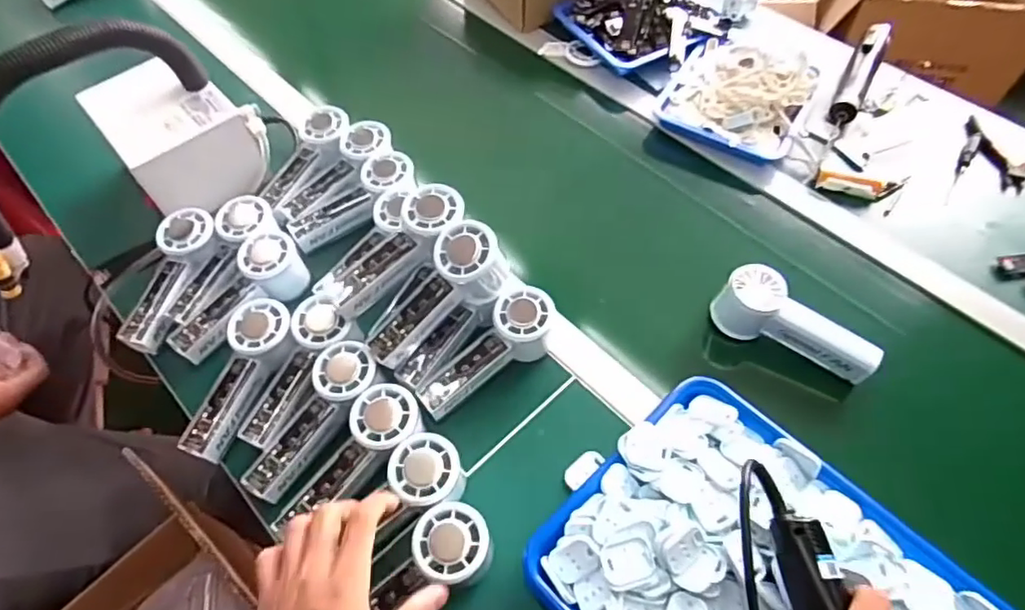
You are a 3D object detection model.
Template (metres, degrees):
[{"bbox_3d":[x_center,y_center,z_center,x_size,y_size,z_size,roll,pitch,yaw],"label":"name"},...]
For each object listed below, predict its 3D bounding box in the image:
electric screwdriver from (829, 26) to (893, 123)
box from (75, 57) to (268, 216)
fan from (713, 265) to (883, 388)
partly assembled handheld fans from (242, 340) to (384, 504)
[{"bbox_3d":[0.462,-0.308,0.806,0.034,0.043,0.192,25,60,16],"label":"electric screwdriver"},{"bbox_3d":[-0.374,-0.194,0.697,0.145,0.090,0.163,-38,64,-23],"label":"box"},{"bbox_3d":[0.281,0.018,0.602,0.151,0.058,0.048,27,60,17],"label":"fan"},{"bbox_3d":[-0.177,0.104,0.546,0.058,0.034,0.151,29,78,18],"label":"partly assembled handheld fans"}]

